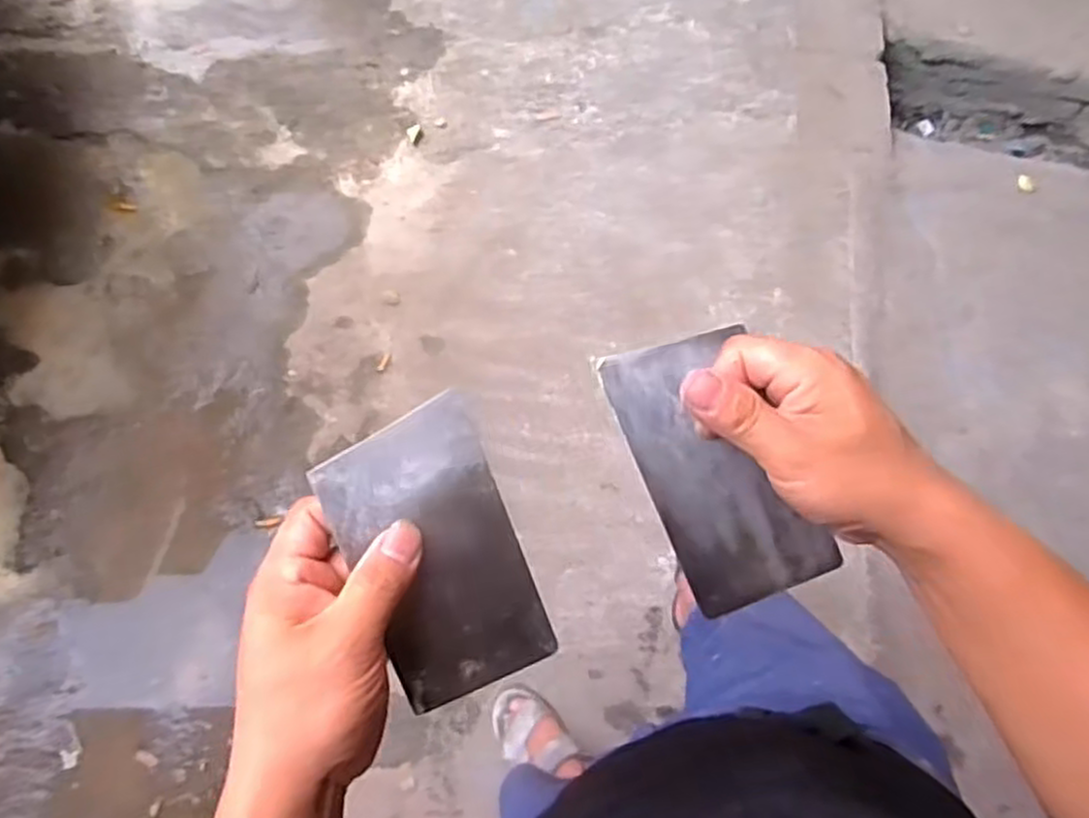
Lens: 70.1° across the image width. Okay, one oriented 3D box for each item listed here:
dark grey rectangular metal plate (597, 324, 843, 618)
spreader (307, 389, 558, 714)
[{"bbox_3d":[0.085,0.029,0.379,0.070,0.006,0.135,-23,91,4],"label":"dark grey rectangular metal plate"},{"bbox_3d":[-0.048,0.069,0.355,0.073,0.004,0.134,-21,103,-6],"label":"spreader"}]

